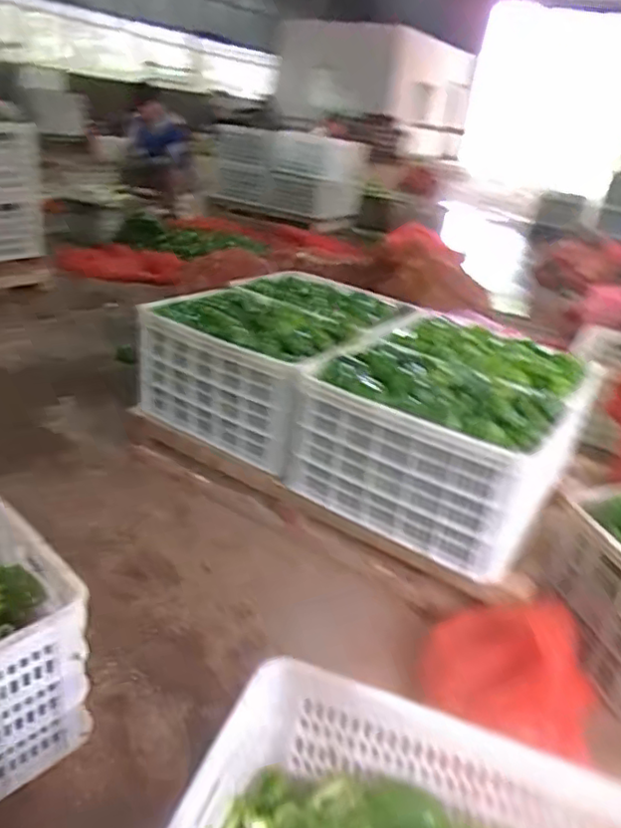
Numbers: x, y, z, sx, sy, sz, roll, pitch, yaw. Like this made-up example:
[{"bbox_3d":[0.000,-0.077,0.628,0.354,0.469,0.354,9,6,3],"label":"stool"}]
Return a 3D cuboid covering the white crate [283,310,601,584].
[{"bbox_3d":[0.331,0.012,1.501,0.518,0.291,0.658,22,31,25],"label":"white crate"}]

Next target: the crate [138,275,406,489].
[{"bbox_3d":[-0.072,-0.189,1.724,0.487,0.248,0.679,21,30,23],"label":"crate"}]

